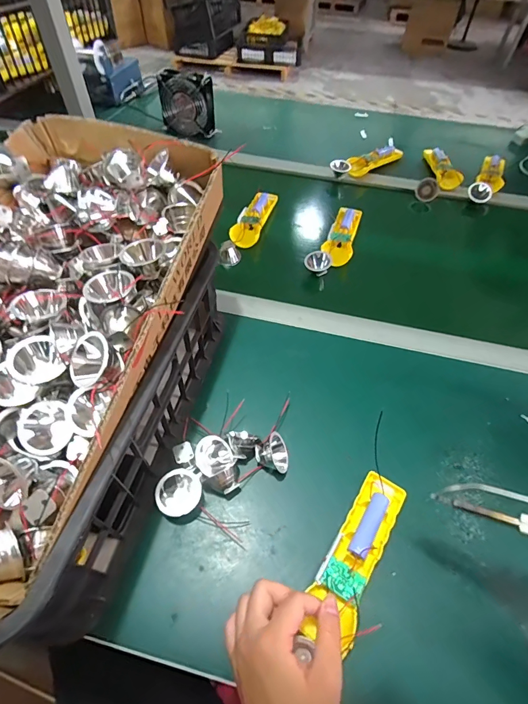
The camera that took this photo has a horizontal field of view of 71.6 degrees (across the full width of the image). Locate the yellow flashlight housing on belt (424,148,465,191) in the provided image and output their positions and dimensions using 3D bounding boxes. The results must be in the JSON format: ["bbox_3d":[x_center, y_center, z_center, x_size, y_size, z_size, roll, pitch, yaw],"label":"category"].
[{"bbox_3d":[0.400,-0.423,0.828,0.044,0.031,0.156,1,54,-2],"label":"yellow flashlight housing on belt"}]

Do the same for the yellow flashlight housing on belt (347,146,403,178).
[{"bbox_3d":[0.251,-0.435,0.831,0.168,0.033,0.047,-33,62,-24],"label":"yellow flashlight housing on belt"}]

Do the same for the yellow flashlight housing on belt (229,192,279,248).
[{"bbox_3d":[-0.018,-0.250,0.686,0.051,0.026,0.157,13,54,9],"label":"yellow flashlight housing on belt"}]

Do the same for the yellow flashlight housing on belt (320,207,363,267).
[{"bbox_3d":[0.141,-0.213,0.663,0.051,0.024,0.156,14,54,9],"label":"yellow flashlight housing on belt"}]

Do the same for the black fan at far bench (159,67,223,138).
[{"bbox_3d":[-0.178,-0.573,0.850,0.125,0.124,0.031,9,54,4],"label":"black fan at far bench"}]

